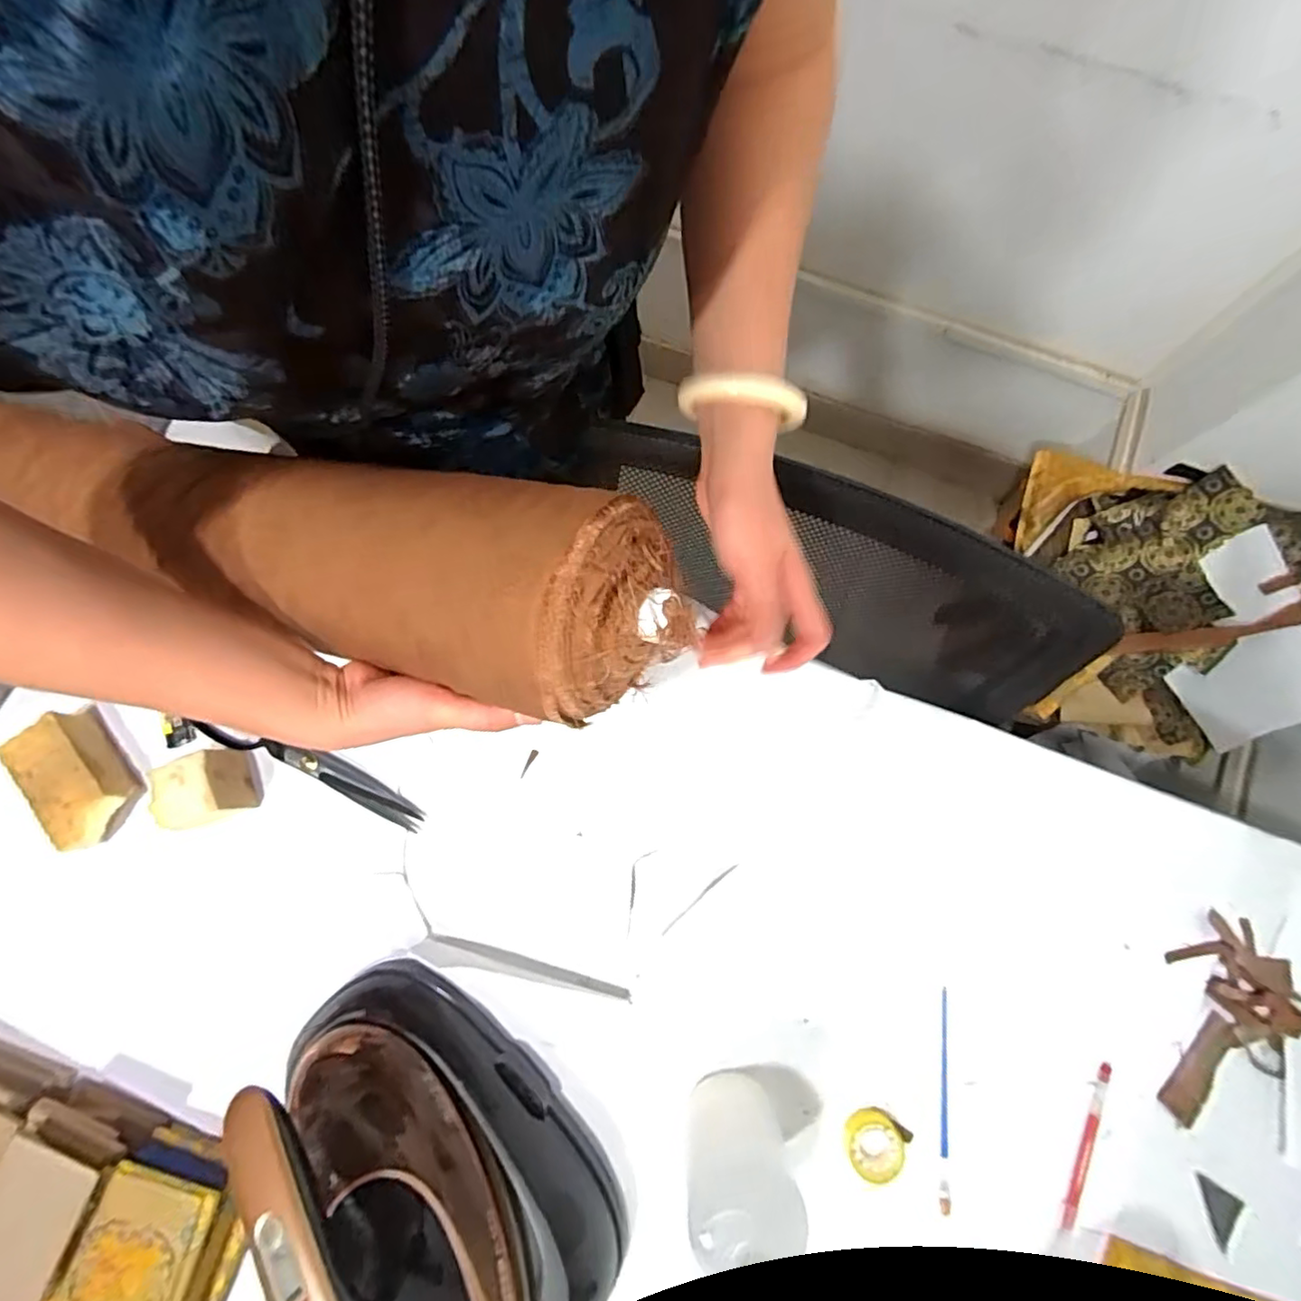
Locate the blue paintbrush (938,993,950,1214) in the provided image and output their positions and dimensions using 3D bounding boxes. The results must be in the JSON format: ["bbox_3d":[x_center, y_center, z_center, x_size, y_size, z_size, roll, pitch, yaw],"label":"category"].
[{"bbox_3d":[0.242,0.368,0.502,0.009,0.009,0.162,6,79,2],"label":"blue paintbrush"}]

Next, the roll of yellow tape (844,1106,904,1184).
[{"bbox_3d":[0.180,0.399,0.489,0.041,0.013,0.045,0,79,1],"label":"roll of yellow tape"}]

